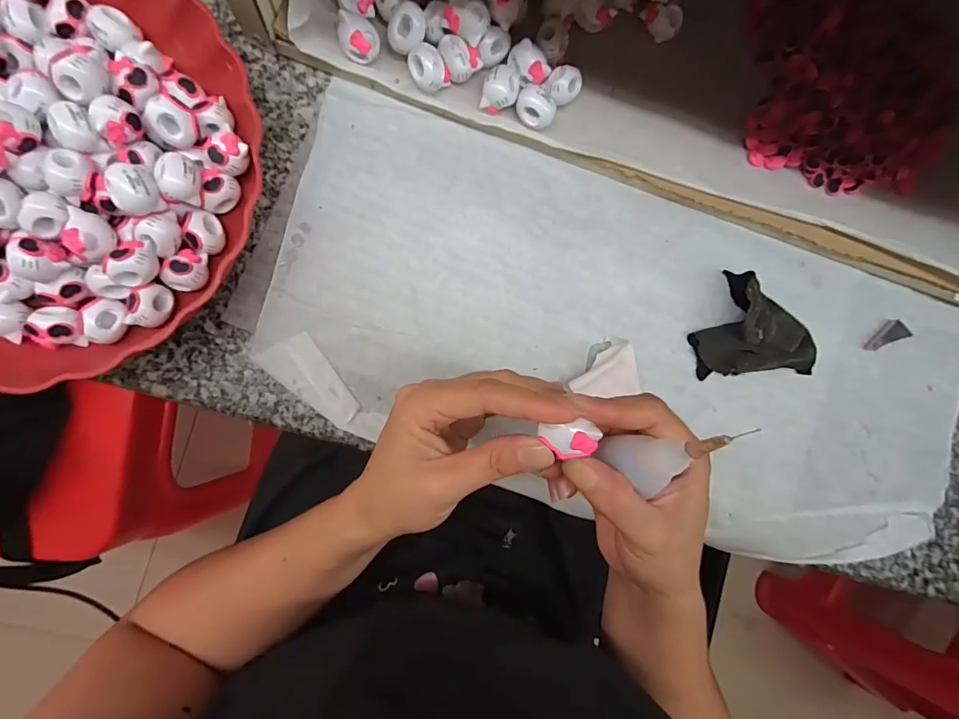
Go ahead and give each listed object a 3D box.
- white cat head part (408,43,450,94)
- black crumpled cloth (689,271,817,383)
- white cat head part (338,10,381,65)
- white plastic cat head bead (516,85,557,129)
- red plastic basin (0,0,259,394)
[{"bbox_3d":[-0.031,-0.177,0.279,0.020,0.021,0.024,-34,92,-8],"label":"white cat head part"},{"bbox_3d":[0.193,-0.025,0.319,0.085,0.026,0.071,-6,88,-8],"label":"black crumpled cloth"},{"bbox_3d":[-0.072,-0.192,0.273,0.023,0.021,0.020,-12,89,-8],"label":"white cat head part"},{"bbox_3d":[0.036,-0.160,0.289,0.025,0.022,0.024,23,84,-6],"label":"white plastic cat head bead"},{"bbox_3d":[-0.254,-0.113,0.248,0.230,0.055,0.239,0,87,-8],"label":"red plastic basin"}]

